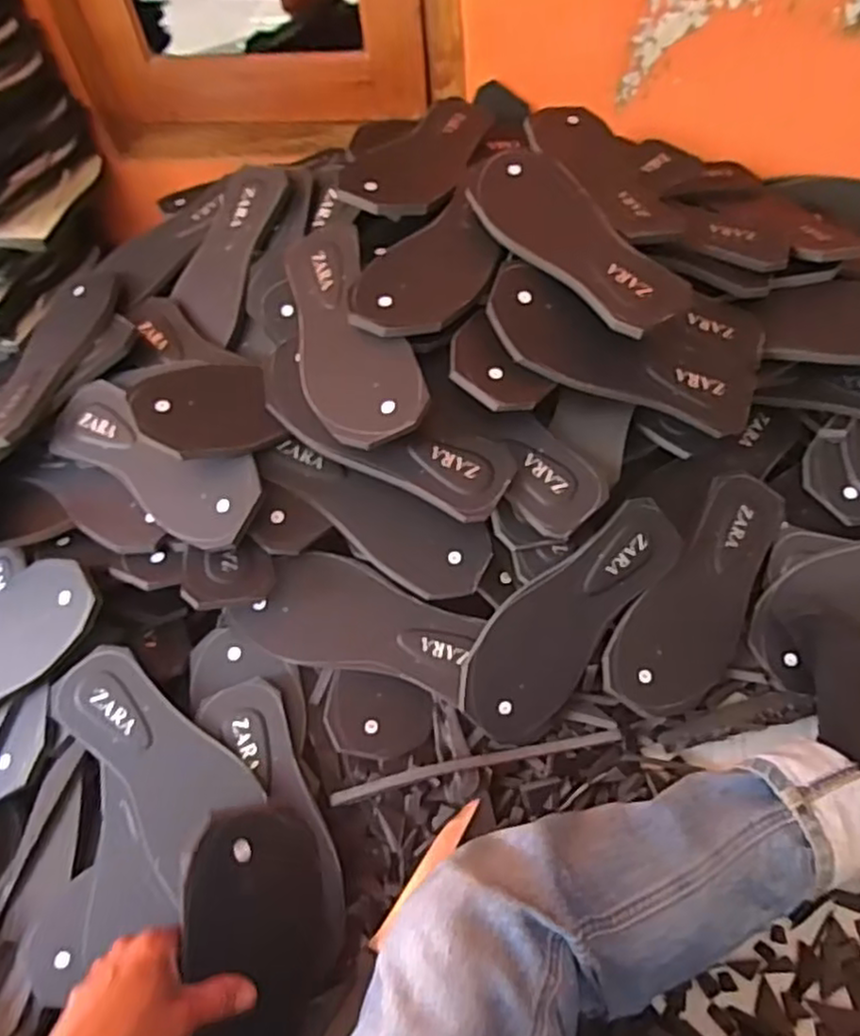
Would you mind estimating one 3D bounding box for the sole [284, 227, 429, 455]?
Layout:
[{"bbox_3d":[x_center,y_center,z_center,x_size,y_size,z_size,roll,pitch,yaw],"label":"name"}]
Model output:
[{"bbox_3d":[-0.081,-0.171,0.622,0.098,0.009,0.247,-26,66,6],"label":"sole"}]

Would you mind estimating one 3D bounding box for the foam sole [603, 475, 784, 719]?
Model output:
[{"bbox_3d":[0.261,0.075,0.645,0.104,0.013,0.253,39,73,2],"label":"foam sole"}]

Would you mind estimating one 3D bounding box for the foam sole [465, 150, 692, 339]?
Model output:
[{"bbox_3d":[0.125,-0.255,0.617,0.099,0.009,0.242,-30,67,-13],"label":"foam sole"}]

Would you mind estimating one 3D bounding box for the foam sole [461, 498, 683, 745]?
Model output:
[{"bbox_3d":[0.123,0.087,0.614,0.101,0.016,0.247,39,86,-9],"label":"foam sole"}]

